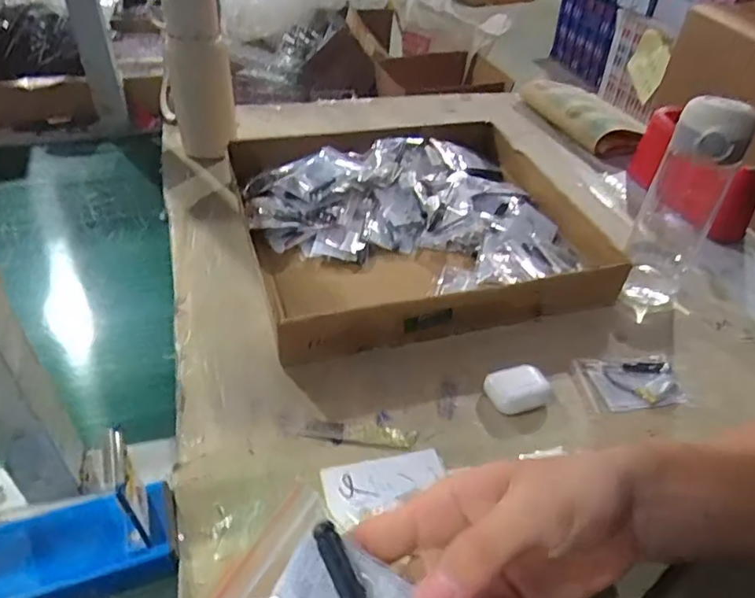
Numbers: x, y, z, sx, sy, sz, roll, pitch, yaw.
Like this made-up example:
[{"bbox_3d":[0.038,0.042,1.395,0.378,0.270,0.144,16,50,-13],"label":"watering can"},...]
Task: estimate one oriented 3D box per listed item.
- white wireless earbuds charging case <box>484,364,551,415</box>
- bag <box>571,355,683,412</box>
[{"bbox_3d":[0.132,0.086,0.548,0.055,0.019,0.043,-10,44,-15],"label":"white wireless earbuds charging case"},{"bbox_3d":[0.248,0.082,0.572,0.095,0.007,0.060,-2,43,-7],"label":"bag"}]

